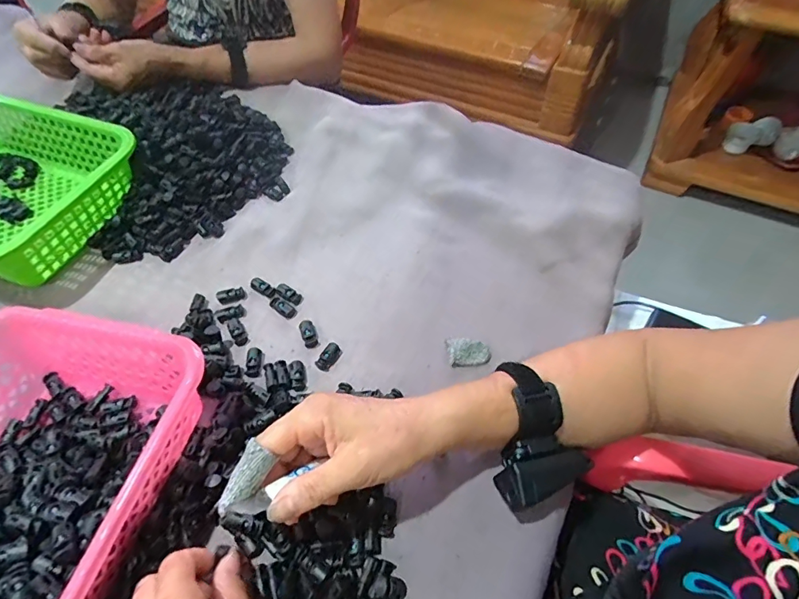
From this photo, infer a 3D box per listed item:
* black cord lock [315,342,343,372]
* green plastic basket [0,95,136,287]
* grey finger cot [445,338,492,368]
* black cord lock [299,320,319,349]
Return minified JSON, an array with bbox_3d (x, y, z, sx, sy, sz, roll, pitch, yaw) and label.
[{"bbox_3d":[-0.069,0.055,0.438,0.015,0.010,0.028,30,61,20],"label":"black cord lock"},{"bbox_3d":[-0.486,-0.134,0.532,0.295,0.080,0.220,17,57,13],"label":"green plastic basket"},{"bbox_3d":[0.067,0.049,0.434,0.040,0.012,0.028,-6,55,-3],"label":"grey finger cot"},{"bbox_3d":[-0.091,0.033,0.453,0.015,0.008,0.032,-21,57,-13],"label":"black cord lock"}]

